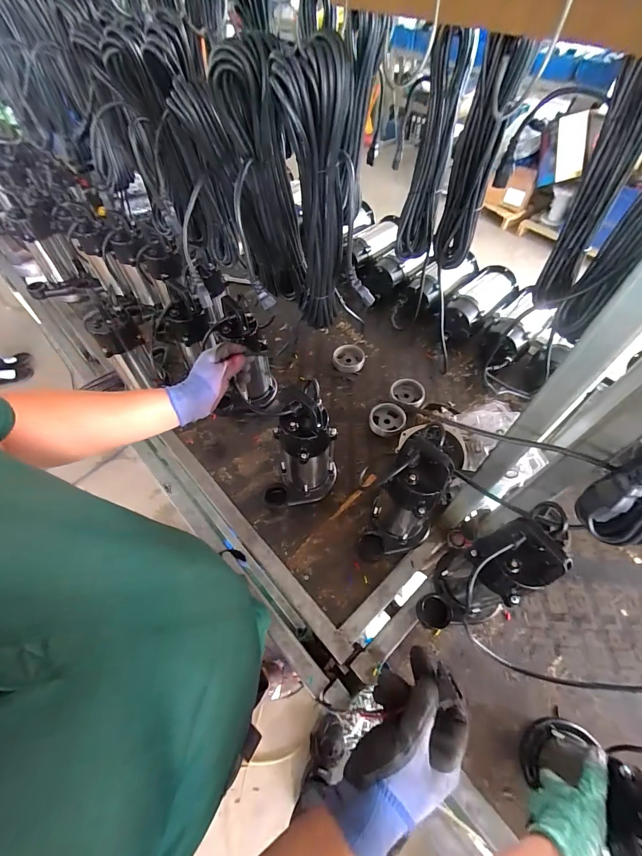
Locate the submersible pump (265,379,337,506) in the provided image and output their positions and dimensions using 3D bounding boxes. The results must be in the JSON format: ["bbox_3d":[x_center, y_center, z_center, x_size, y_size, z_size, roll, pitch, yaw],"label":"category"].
[{"bbox_3d":[-0.041,0.048,0.674,0.135,0.278,0.122,3,57,2],"label":"submersible pump"}]

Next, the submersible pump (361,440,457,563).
[{"bbox_3d":[0.157,0.137,0.631,0.112,0.318,0.130,17,58,11],"label":"submersible pump"}]

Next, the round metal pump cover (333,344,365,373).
[{"bbox_3d":[0.083,-0.201,1.022,0.088,0.032,0.095,0,57,0],"label":"round metal pump cover"}]

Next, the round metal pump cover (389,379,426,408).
[{"bbox_3d":[0.236,-0.096,0.951,0.091,0.033,0.077,25,60,16],"label":"round metal pump cover"}]

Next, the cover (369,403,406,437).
[{"bbox_3d":[0.173,-0.022,0.910,0.086,0.023,0.096,30,62,18],"label":"cover"}]

